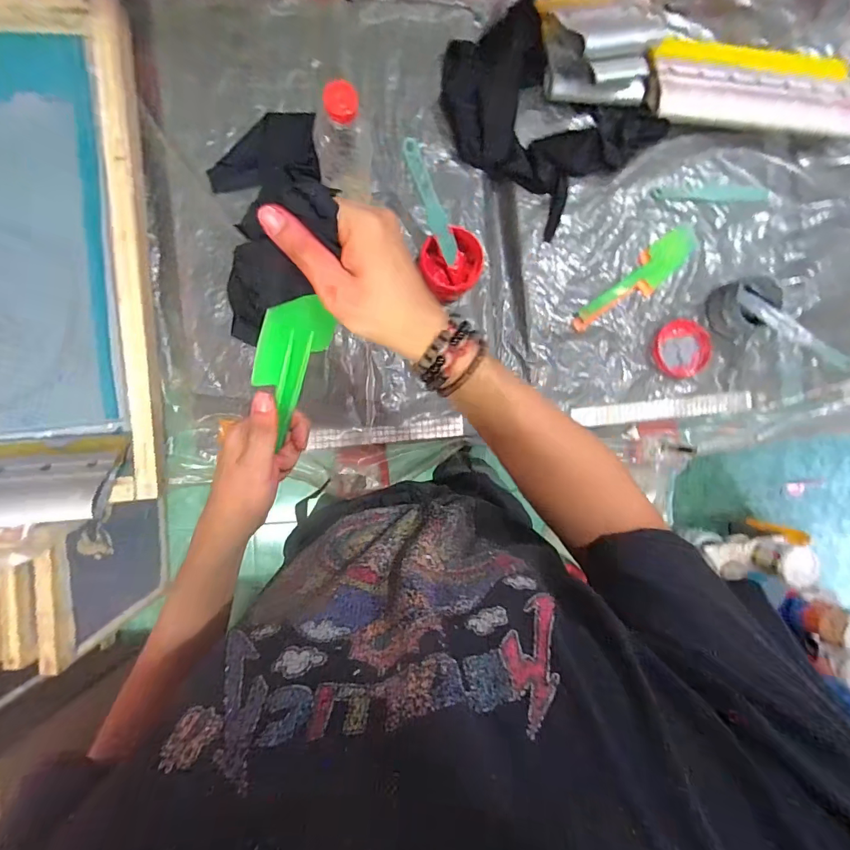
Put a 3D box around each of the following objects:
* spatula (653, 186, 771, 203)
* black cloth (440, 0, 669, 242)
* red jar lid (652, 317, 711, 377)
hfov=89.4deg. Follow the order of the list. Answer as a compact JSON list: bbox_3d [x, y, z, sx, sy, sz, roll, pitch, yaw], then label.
[{"bbox_3d":[0.476,-0.382,0.709,0.215,0.005,0.027,-2,91,-8],"label":"spatula"},{"bbox_3d":[0.178,-0.478,0.649,0.301,0.039,0.255,43,85,-7],"label":"black cloth"},{"bbox_3d":[0.423,-0.126,0.705,0.093,0.011,0.092,0,91,-8],"label":"red jar lid"}]

